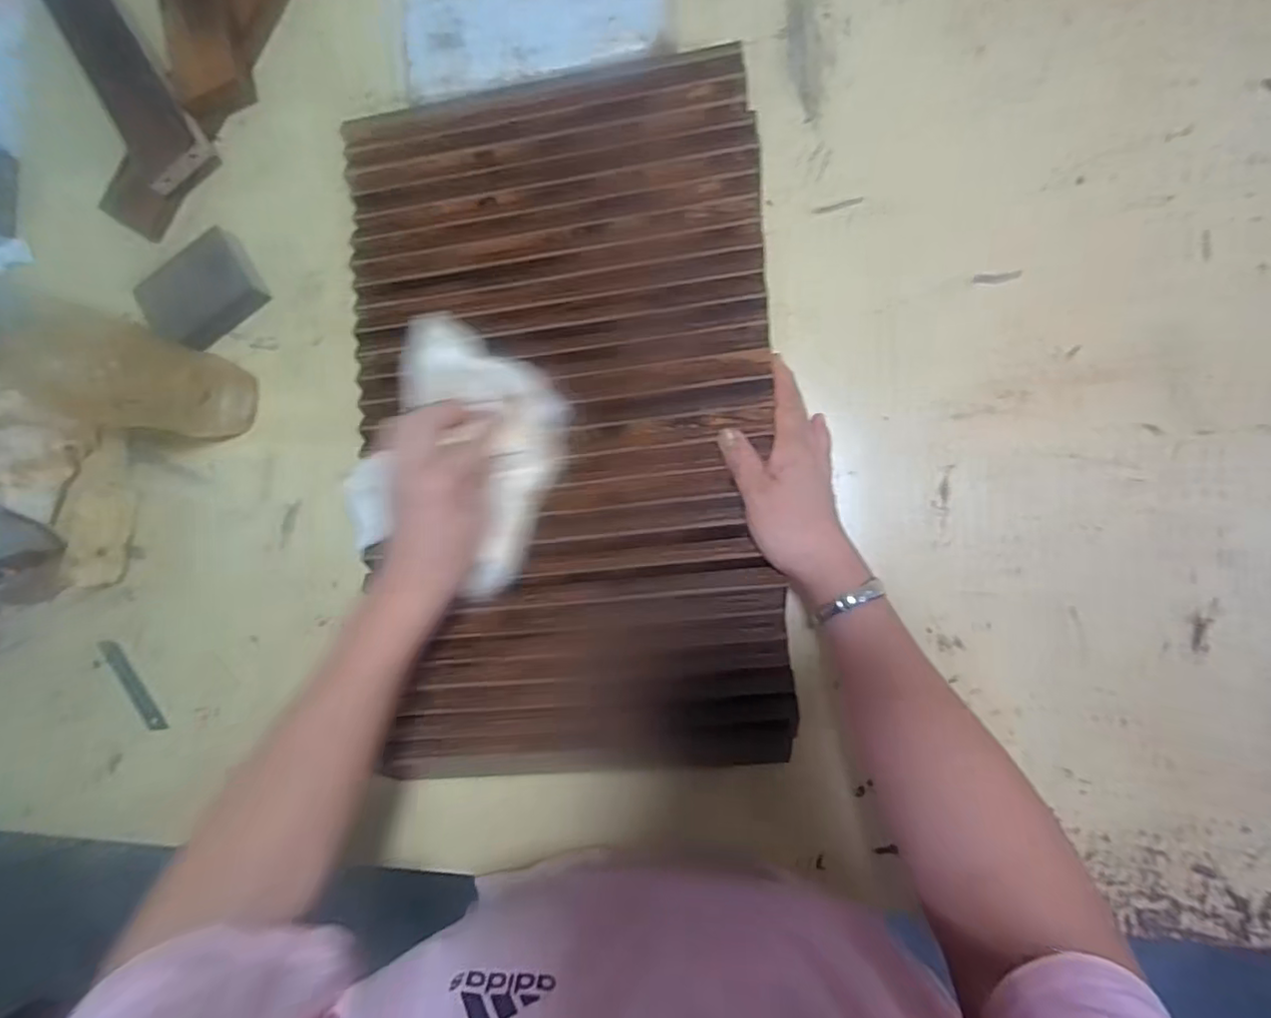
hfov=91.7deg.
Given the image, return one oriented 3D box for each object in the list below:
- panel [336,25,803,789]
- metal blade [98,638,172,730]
[{"bbox_3d":[-0.055,-0.064,0.450,0.303,0.023,0.495,-3,87,8],"label":"panel"},{"bbox_3d":[-0.447,0.156,0.547,0.019,0.005,0.099,-38,83,5],"label":"metal blade"}]

